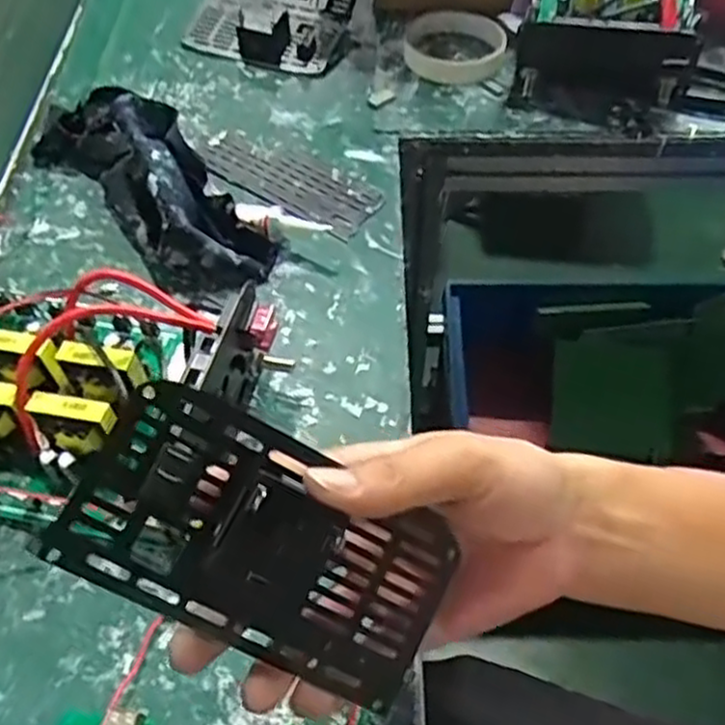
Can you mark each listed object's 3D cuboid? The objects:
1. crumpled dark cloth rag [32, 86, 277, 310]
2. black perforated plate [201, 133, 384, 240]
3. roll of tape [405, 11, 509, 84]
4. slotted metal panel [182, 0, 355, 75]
[{"bbox_3d":[-0.156,-0.138,0.496,0.079,0.061,0.241,-37,63,-25],"label":"crumpled dark cloth rag"},{"bbox_3d":[-0.053,-0.133,0.530,0.136,0.004,0.056,32,59,19],"label":"black perforated plate"},{"bbox_3d":[0.078,-0.268,0.621,0.084,0.027,0.084,7,54,3],"label":"roll of tape"},{"bbox_3d":[-0.076,-0.320,0.646,0.134,0.038,0.142,16,55,9],"label":"slotted metal panel"}]

